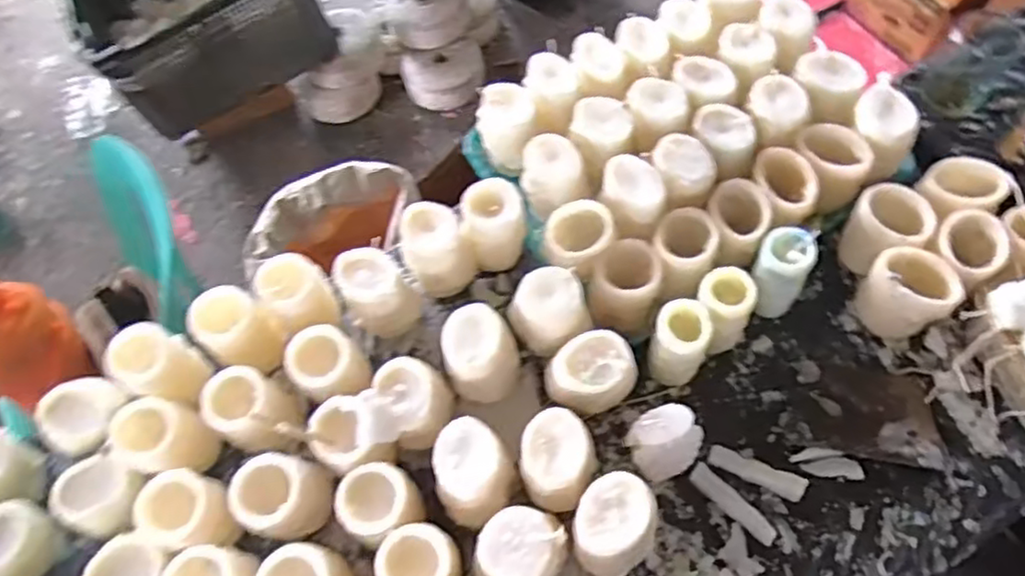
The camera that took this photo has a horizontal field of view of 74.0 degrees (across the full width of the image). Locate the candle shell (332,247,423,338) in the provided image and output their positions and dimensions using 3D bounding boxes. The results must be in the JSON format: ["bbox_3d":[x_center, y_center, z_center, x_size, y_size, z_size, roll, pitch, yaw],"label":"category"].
[{"bbox_3d":[-0.135,0.008,0.708,0.063,0.099,0.075,-33,66,-12],"label":"candle shell"}]

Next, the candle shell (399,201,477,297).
[{"bbox_3d":[-0.079,-0.040,0.713,0.060,0.092,0.059,-1,63,3],"label":"candle shell"}]

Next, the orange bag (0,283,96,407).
[{"bbox_3d":[-0.667,0.075,0.921,0.110,0.136,0.143,8,64,8],"label":"orange bag"}]

